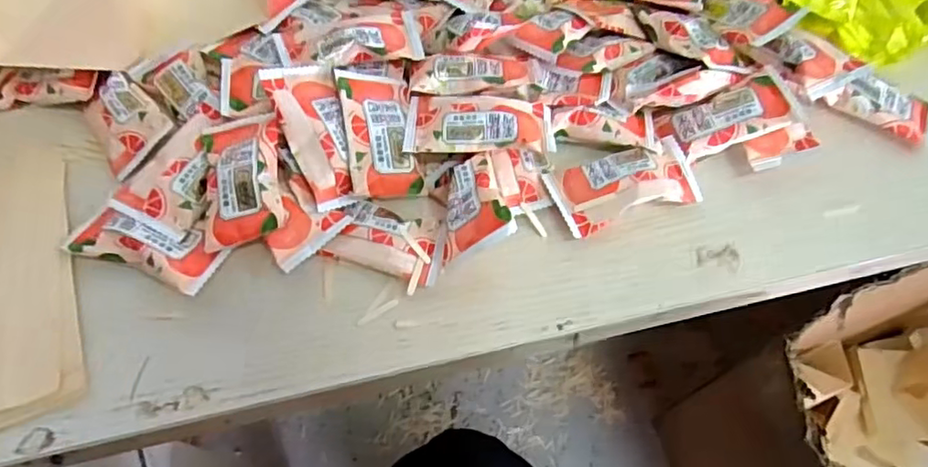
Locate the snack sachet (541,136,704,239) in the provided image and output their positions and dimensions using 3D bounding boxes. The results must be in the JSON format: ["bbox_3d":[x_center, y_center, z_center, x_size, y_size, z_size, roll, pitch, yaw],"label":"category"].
[{"bbox_3d":[0.083,-0.025,0.310,0.075,0.010,0.039,-13,63,-9],"label":"snack sachet"}]

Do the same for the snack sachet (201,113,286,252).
[{"bbox_3d":[-0.106,-0.028,0.292,0.038,0.017,0.067,-8,63,-6],"label":"snack sachet"}]

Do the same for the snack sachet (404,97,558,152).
[{"bbox_3d":[0.008,-0.055,0.310,0.074,0.017,0.037,2,62,-1],"label":"snack sachet"}]

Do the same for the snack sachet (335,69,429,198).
[{"bbox_3d":[-0.043,-0.054,0.309,0.035,0.014,0.068,-12,63,-9],"label":"snack sachet"}]

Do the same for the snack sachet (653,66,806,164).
[{"bbox_3d":[0.140,-0.063,0.325,0.068,0.009,0.035,-20,63,9],"label":"snack sachet"}]

